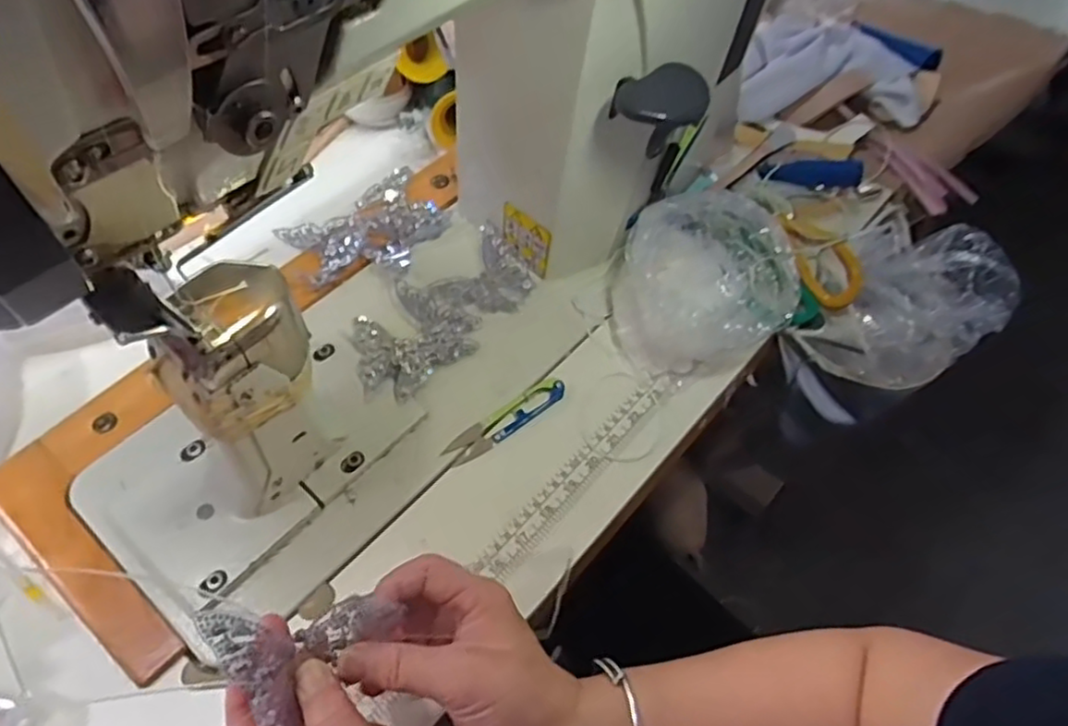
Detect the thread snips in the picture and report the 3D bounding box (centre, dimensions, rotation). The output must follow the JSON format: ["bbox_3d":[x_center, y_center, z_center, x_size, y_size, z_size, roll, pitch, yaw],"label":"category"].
[{"bbox_3d":[-0.021,0.042,0.518,0.102,0.014,0.020,-33,61,-21],"label":"thread snips"}]

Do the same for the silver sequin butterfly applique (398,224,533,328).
[{"bbox_3d":[-0.054,-0.065,0.570,0.106,0.018,0.072,-37,62,-24],"label":"silver sequin butterfly applique"}]

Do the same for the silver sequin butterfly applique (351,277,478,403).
[{"bbox_3d":[-0.100,-0.020,0.539,0.079,0.020,0.101,39,63,24],"label":"silver sequin butterfly applique"}]

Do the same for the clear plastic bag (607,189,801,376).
[{"bbox_3d":[0.133,-0.065,0.539,0.138,0.095,0.117,-21,57,-15],"label":"clear plastic bag"}]

